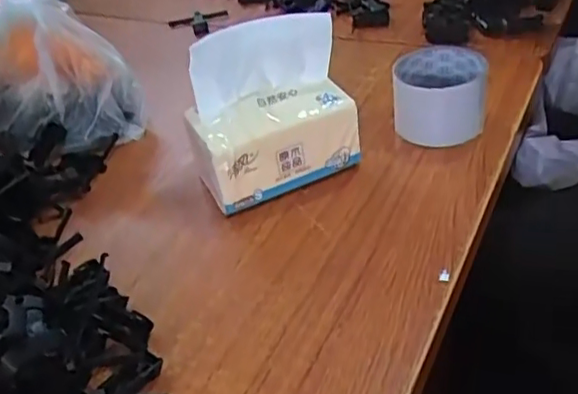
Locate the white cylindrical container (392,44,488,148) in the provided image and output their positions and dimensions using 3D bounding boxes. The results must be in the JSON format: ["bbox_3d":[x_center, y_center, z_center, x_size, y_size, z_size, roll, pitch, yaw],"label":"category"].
[{"bbox_3d":[0.144,-0.097,0.581,0.081,0.065,0.087,4,40,14],"label":"white cylindrical container"}]

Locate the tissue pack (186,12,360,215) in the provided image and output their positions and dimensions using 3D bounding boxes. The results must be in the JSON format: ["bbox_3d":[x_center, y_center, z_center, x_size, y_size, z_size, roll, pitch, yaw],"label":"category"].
[{"bbox_3d":[-0.020,-0.078,0.532,0.136,0.133,0.094,-20,40,-15],"label":"tissue pack"}]

